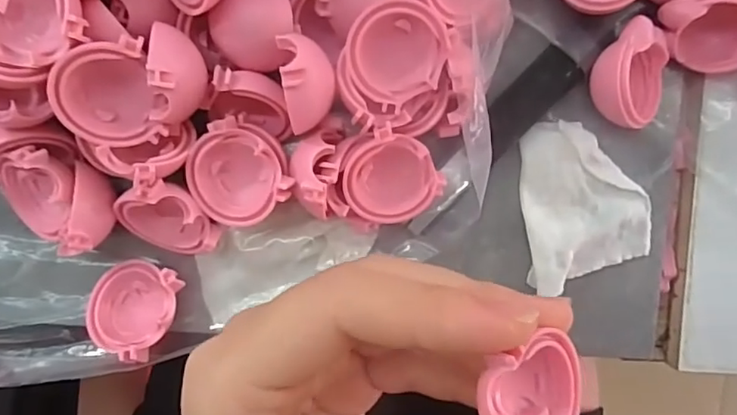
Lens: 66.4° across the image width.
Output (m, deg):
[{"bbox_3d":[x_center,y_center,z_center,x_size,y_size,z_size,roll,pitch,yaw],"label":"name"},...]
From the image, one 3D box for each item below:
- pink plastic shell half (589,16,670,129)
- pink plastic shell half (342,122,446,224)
[{"bbox_3d":[0.087,-0.044,0.184,0.026,0.016,0.033,-18,95,-3],"label":"pink plastic shell half"},{"bbox_3d":[0.006,-0.009,0.180,0.031,0.014,0.031,-8,115,-19],"label":"pink plastic shell half"}]

